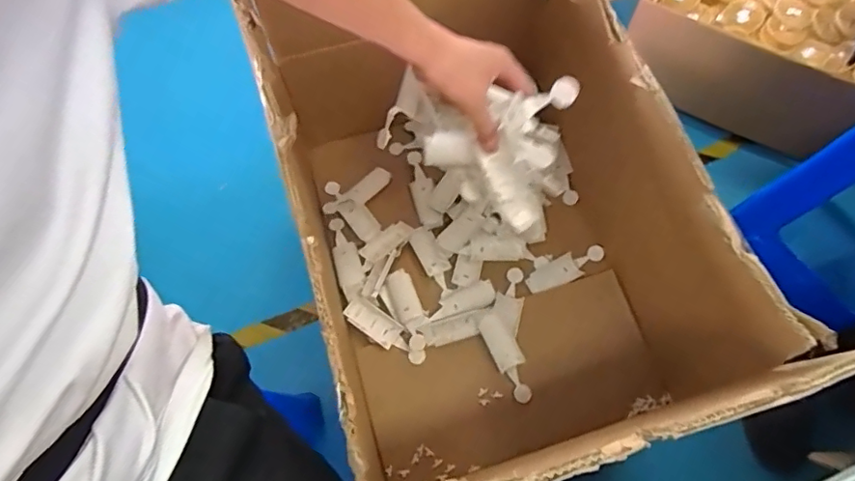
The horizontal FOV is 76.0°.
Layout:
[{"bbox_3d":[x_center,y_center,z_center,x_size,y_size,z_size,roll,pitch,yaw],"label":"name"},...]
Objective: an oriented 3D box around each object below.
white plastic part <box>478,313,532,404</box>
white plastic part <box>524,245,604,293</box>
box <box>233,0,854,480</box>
[{"bbox_3d":[0.114,0.167,0.783,0.039,0.017,0.128,-23,82,-9],"label":"white plastic part"},{"bbox_3d":[0.213,0.043,0.853,0.127,0.020,0.041,-22,67,-9],"label":"white plastic part"},{"bbox_3d":[0.075,-0.055,0.683,0.423,0.422,0.633,-16,66,-7],"label":"box"}]

